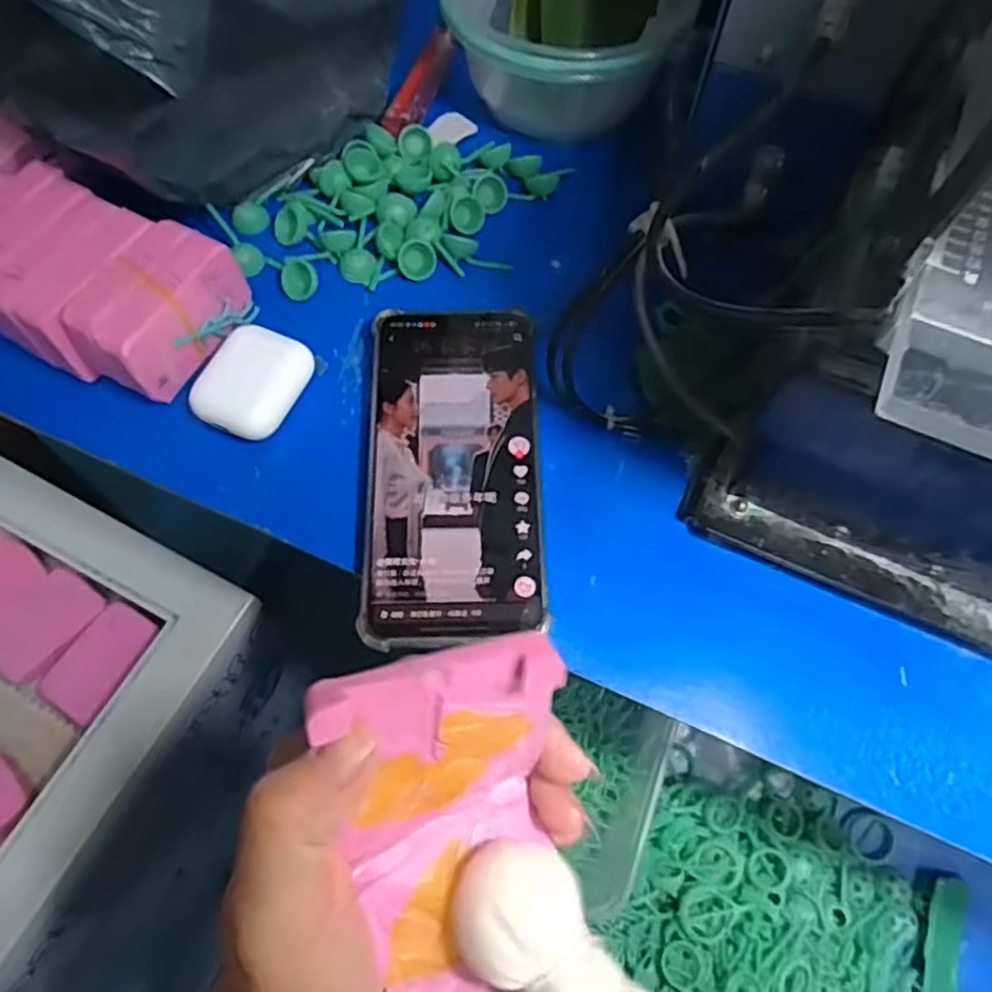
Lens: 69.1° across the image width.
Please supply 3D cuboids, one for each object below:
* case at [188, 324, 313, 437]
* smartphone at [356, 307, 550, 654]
[{"bbox_3d":[-0.111,-0.051,0.331,0.037,0.023,0.052,26,67,10],"label":"case"},{"bbox_3d":[-0.019,-0.013,0.322,0.075,0.013,0.161,-1,65,-2],"label":"smartphone"}]

